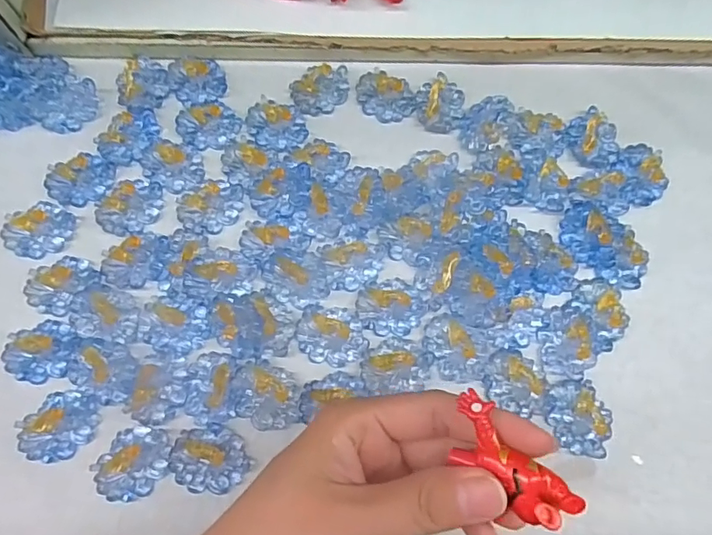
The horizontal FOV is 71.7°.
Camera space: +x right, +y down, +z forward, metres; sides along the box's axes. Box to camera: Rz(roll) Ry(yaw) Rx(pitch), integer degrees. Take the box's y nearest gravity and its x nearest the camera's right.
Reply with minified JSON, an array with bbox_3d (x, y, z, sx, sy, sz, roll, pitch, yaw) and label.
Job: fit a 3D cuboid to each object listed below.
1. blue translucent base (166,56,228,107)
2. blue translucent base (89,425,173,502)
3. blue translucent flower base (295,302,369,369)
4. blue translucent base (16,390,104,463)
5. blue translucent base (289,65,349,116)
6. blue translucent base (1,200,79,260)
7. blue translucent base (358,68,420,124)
[{"bbox_3d":[-0.096,-0.115,0.299,0.031,0.010,0.031,0,76,-1],"label":"blue translucent base"},{"bbox_3d":[-0.109,0.095,0.240,0.029,0.008,0.036,30,77,6],"label":"blue translucent base"},{"bbox_3d":[-0.012,0.035,0.259,0.036,0.007,0.030,11,76,2],"label":"blue translucent flower base"},{"bbox_3d":[-0.147,0.078,0.242,0.035,0.011,0.030,-29,78,-8],"label":"blue translucent base"},{"bbox_3d":[-0.021,-0.108,0.300,0.036,0.009,0.026,-22,77,-7],"label":"blue translucent base"},{"bbox_3d":[-0.175,-0.021,0.273,0.036,0.007,0.028,-31,78,-9],"label":"blue translucent base"},{"bbox_3d":[0.019,-0.105,0.301,0.039,0.007,0.029,19,76,4],"label":"blue translucent base"}]

